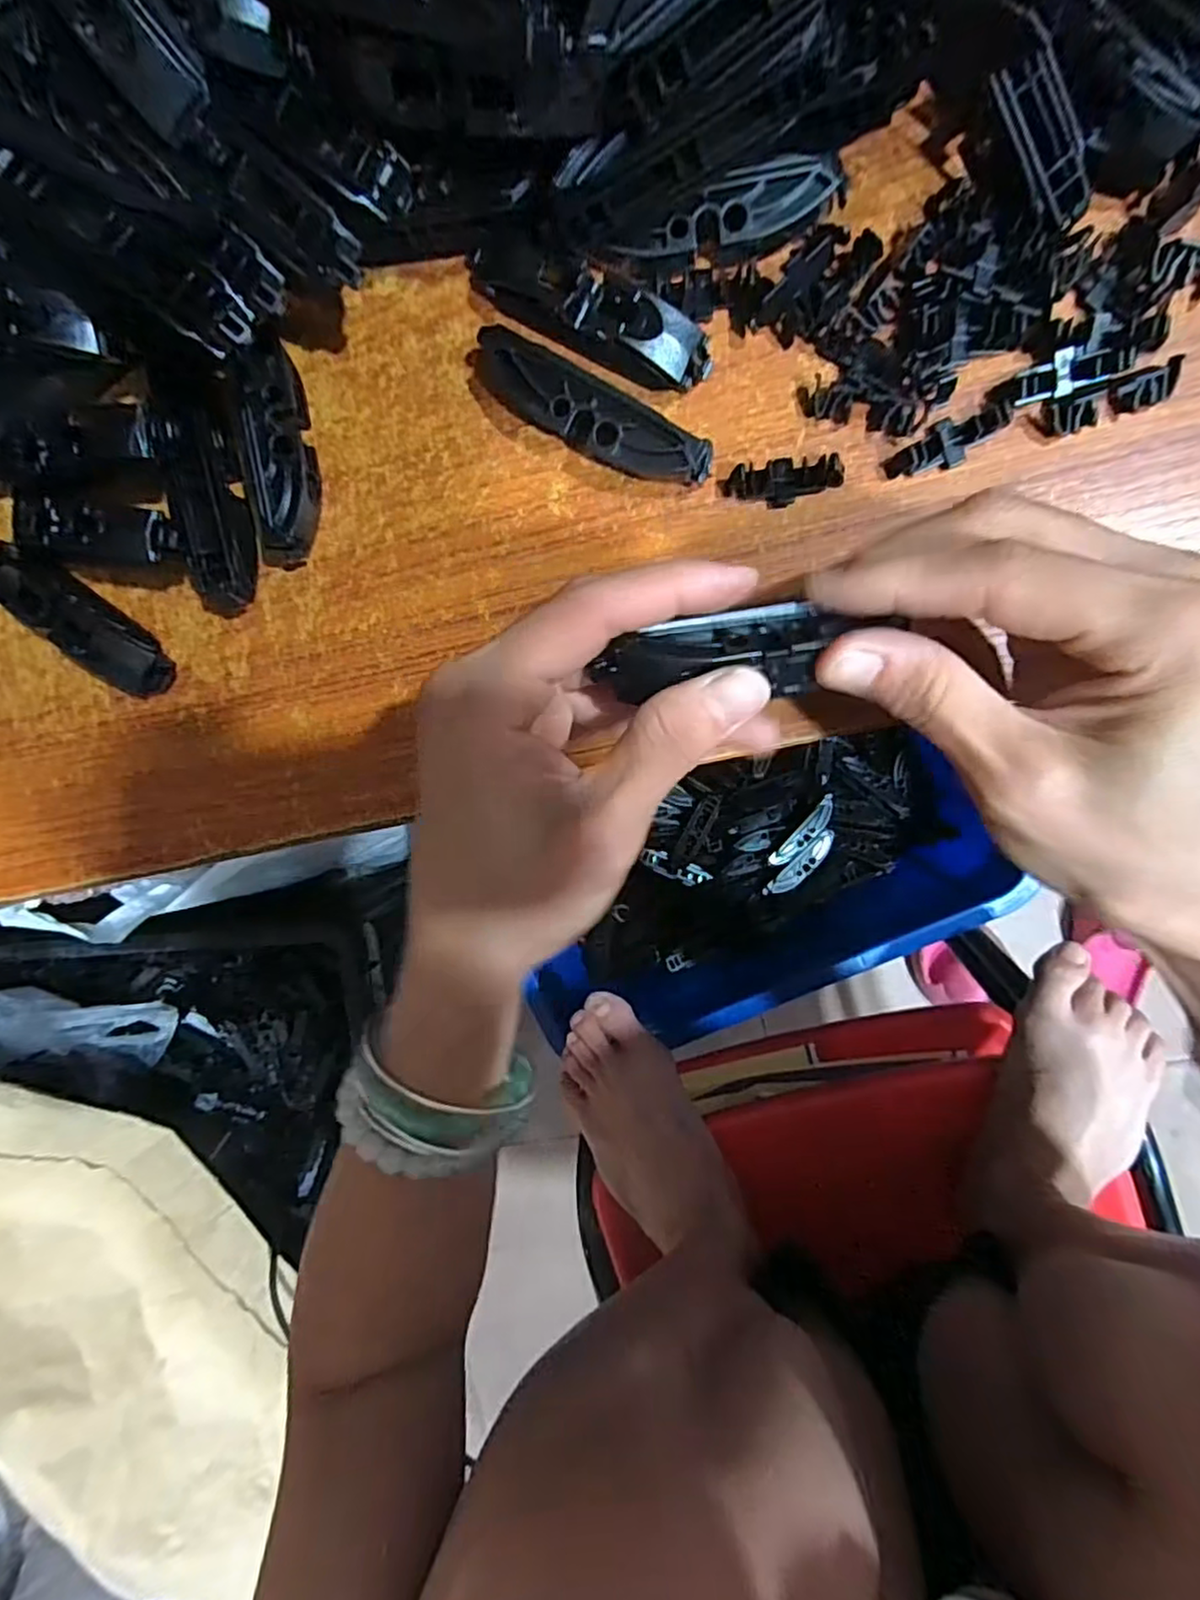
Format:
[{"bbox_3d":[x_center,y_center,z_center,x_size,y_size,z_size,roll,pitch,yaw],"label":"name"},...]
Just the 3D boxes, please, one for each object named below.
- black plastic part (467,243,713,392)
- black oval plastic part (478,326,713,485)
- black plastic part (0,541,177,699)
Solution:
[{"bbox_3d":[-0.006,-0.149,0.206,0.082,0.019,0.017,28,99,3],"label":"black plastic part"},{"bbox_3d":[-0.003,-0.119,0.212,0.080,0.017,0.018,30,99,2],"label":"black oval plastic part"},{"bbox_3d":[-0.184,-0.064,0.239,0.072,0.021,0.019,37,99,1],"label":"black plastic part"}]

